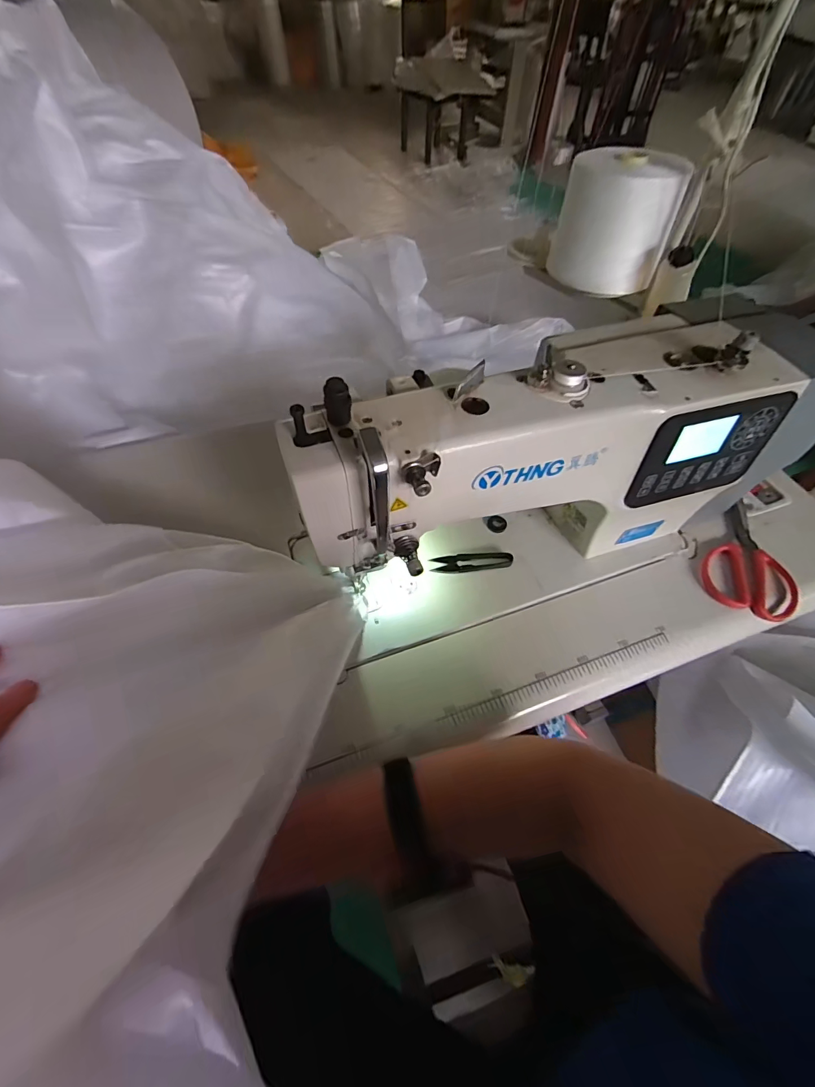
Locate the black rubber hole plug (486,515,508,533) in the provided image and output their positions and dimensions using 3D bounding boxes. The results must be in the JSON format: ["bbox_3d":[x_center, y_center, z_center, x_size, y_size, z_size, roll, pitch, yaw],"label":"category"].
[{"bbox_3d":[0.116,-0.026,0.558,0.026,0.005,0.026,1,56,-2],"label":"black rubber hole plug"}]

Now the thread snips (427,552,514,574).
[{"bbox_3d":[0.078,0.021,0.519,0.097,0.010,0.026,-7,56,-8],"label":"thread snips"}]

